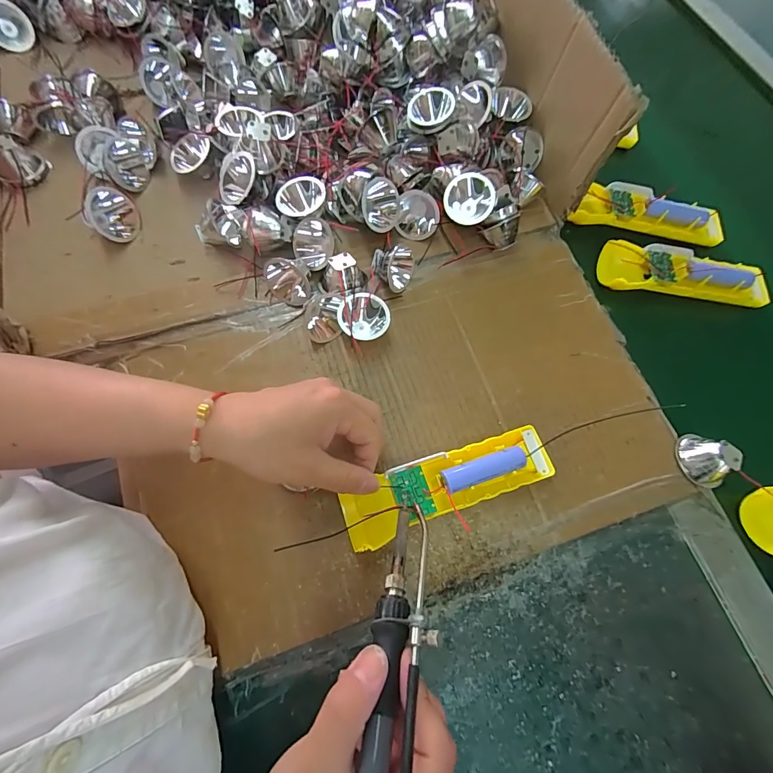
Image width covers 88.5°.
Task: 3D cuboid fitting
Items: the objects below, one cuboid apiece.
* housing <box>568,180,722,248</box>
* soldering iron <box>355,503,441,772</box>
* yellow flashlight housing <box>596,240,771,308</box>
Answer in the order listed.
[{"bbox_3d":[0.267,-0.179,0.405,0.146,0.024,0.041,11,69,2],"label":"housing"},{"bbox_3d":[0.003,0.158,0.189,0.027,0.029,0.205,10,49,1],"label":"soldering iron"},{"bbox_3d":[0.283,-0.108,0.380,0.148,0.026,0.046,7,69,0],"label":"yellow flashlight housing"}]

